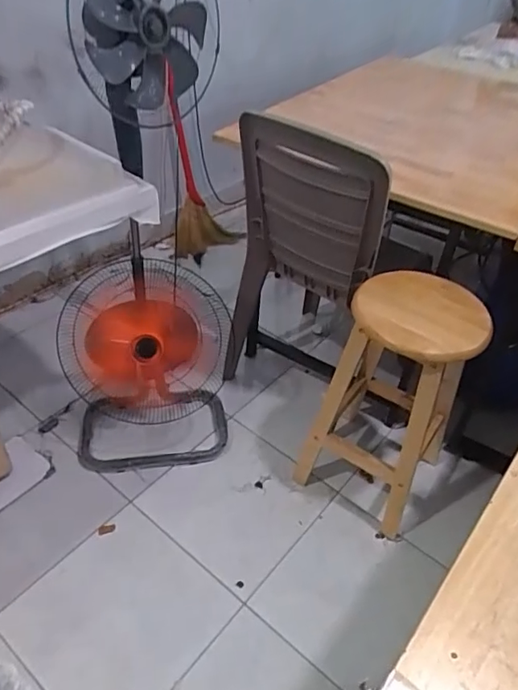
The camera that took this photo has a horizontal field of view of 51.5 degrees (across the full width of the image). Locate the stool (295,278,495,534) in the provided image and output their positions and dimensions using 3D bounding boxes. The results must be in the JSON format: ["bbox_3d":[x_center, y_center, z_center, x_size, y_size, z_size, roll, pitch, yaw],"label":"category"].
[{"bbox_3d":[0.346,0.124,1.364,0.296,0.611,0.331,28,46,23],"label":"stool"}]

